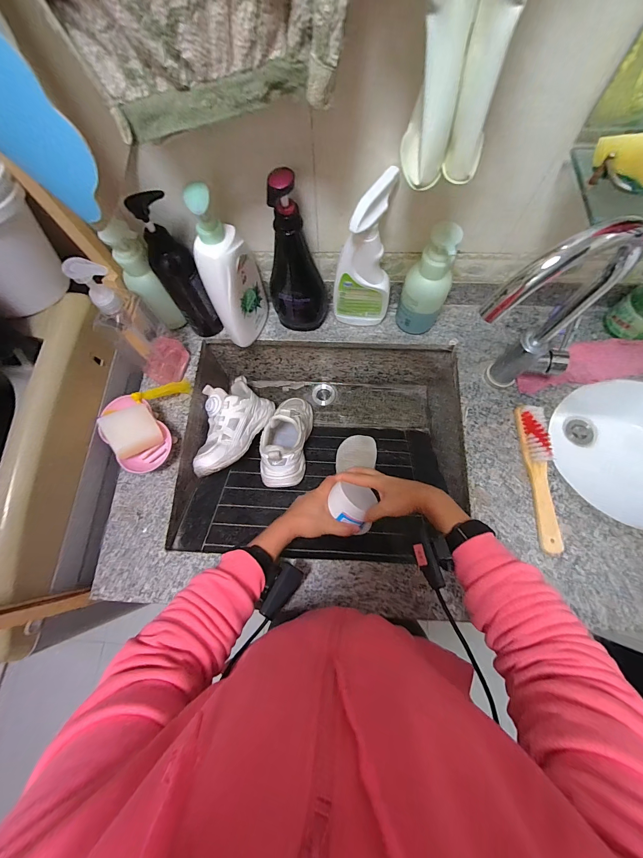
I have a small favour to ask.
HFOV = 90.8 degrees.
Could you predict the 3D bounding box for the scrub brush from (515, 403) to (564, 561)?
[{"bbox_3d":[0.358,0.075,0.513,0.035,0.032,0.237,-1,72,2],"label":"scrub brush"}]

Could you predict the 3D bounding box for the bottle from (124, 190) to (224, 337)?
[{"bbox_3d":[-0.224,-0.237,0.519,0.063,0.244,0.066,-20,72,-4],"label":"bottle"}]

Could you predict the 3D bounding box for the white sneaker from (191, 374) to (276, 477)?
[{"bbox_3d":[-0.202,-0.016,0.664,0.142,0.080,0.234,41,43,-9],"label":"white sneaker"}]

